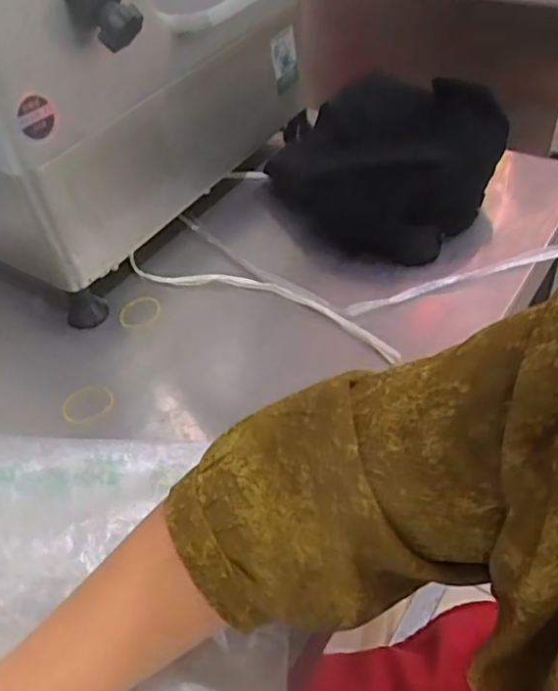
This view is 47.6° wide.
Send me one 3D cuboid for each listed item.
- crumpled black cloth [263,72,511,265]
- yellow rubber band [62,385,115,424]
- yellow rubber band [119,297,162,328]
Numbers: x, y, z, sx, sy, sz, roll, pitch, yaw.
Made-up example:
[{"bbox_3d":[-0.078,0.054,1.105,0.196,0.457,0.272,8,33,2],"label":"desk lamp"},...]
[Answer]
[{"bbox_3d":[0.101,-0.195,0.658,0.220,0.107,0.187,30,57,31],"label":"crumpled black cloth"},{"bbox_3d":[-0.161,0.049,0.533,0.043,0.007,0.042,-4,46,4],"label":"yellow rubber band"},{"bbox_3d":[-0.136,-0.032,0.617,0.040,0.004,0.040,-4,51,6],"label":"yellow rubber band"}]

